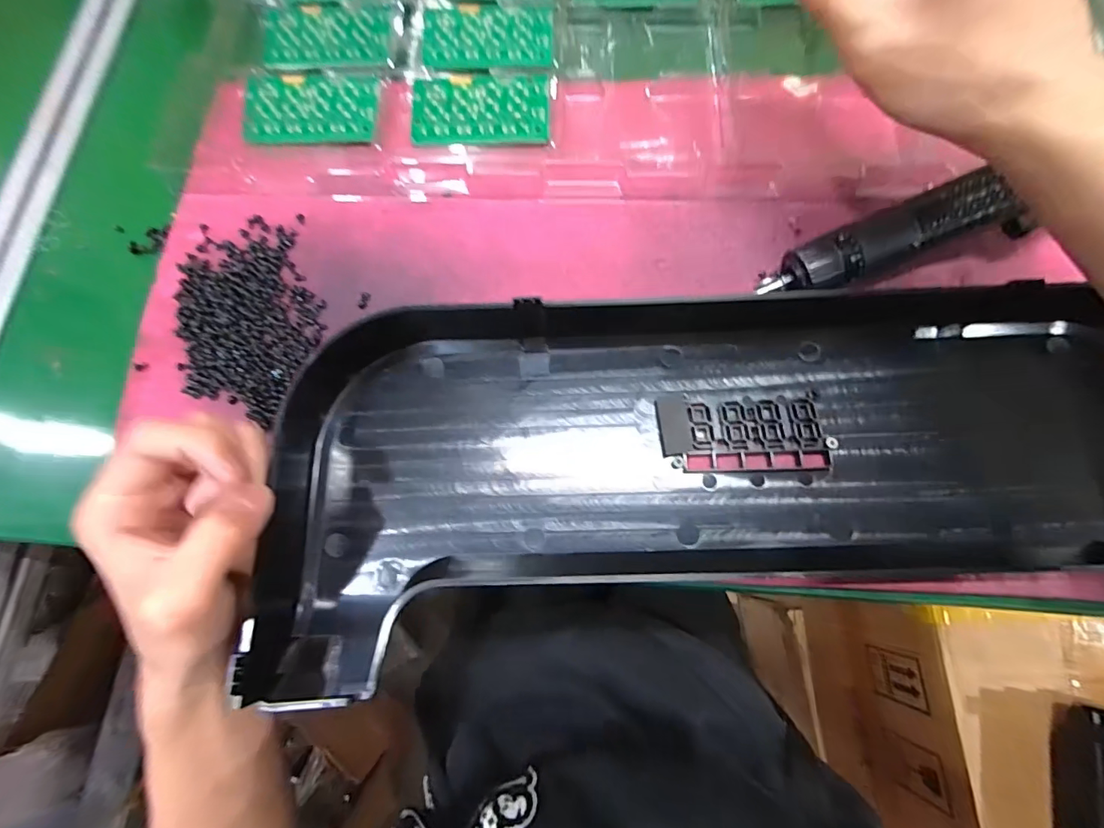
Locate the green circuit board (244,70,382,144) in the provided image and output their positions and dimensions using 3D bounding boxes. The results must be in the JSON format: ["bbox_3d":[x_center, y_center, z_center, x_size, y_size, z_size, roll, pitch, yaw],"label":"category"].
[{"bbox_3d":[-0.166,-0.210,0.330,0.091,0.008,0.051,4,75,3],"label":"green circuit board"}]

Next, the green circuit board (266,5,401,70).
[{"bbox_3d":[-0.164,-0.270,0.347,0.094,0.006,0.062,1,75,2],"label":"green circuit board"}]

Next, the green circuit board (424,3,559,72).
[{"bbox_3d":[-0.046,-0.268,0.344,0.093,0.006,0.059,3,75,3],"label":"green circuit board"}]

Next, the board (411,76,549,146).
[{"bbox_3d":[-0.048,-0.205,0.323,0.091,0.008,0.048,1,75,2],"label":"board"}]

